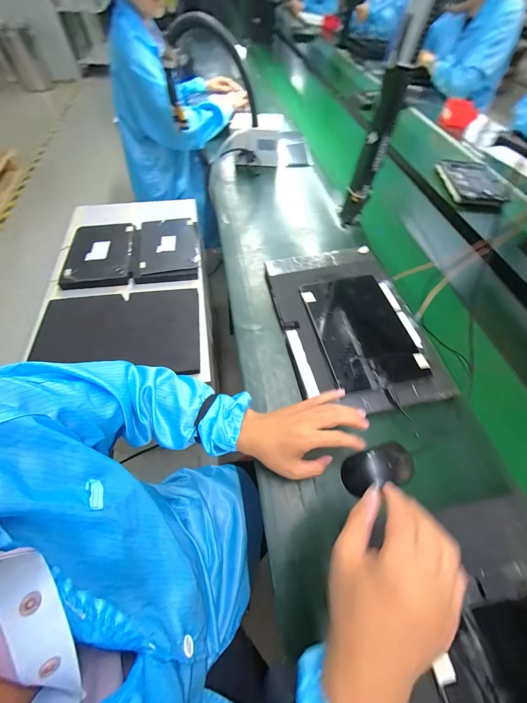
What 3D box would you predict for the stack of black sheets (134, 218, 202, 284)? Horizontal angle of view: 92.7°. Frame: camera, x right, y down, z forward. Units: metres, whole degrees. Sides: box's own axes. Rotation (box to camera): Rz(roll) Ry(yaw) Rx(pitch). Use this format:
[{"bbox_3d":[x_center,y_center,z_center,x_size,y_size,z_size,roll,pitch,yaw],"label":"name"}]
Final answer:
[{"bbox_3d":[-0.307,-0.329,0.808,0.201,0.040,0.267,-9,61,-8],"label":"stack of black sheets"}]

